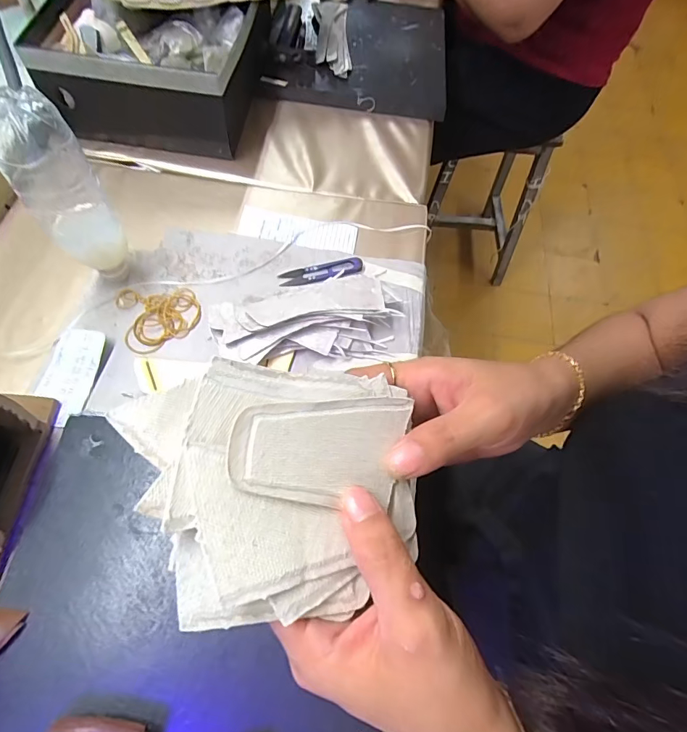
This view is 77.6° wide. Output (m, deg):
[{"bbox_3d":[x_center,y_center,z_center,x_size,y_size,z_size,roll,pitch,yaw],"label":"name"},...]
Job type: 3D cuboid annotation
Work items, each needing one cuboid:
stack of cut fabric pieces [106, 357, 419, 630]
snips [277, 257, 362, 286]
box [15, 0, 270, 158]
[{"bbox_3d":[-0.021,0.049,0.177,0.121,0.018,0.095,7,72,-31],"label":"stack of cut fabric pieces"},{"bbox_3d":[-0.026,-0.114,0.515,0.101,0.006,0.029,-13,62,-10],"label":"snips"},{"bbox_3d":[-0.270,-0.424,0.608,0.279,0.125,0.226,5,61,-1],"label":"box"}]

